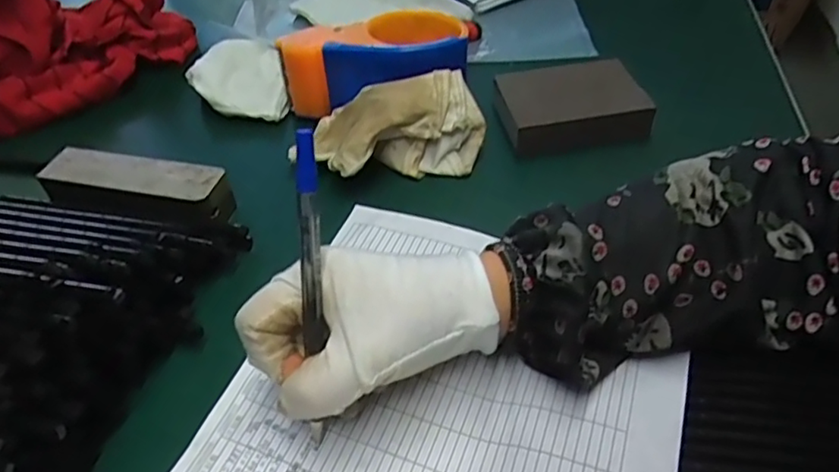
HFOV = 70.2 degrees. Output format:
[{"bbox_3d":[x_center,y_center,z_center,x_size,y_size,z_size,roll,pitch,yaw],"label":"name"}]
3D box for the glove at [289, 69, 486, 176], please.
[{"bbox_3d":[-0.017,-0.074,0.400,0.114,0.053,0.064,-8,48,-4],"label":"glove"}]

